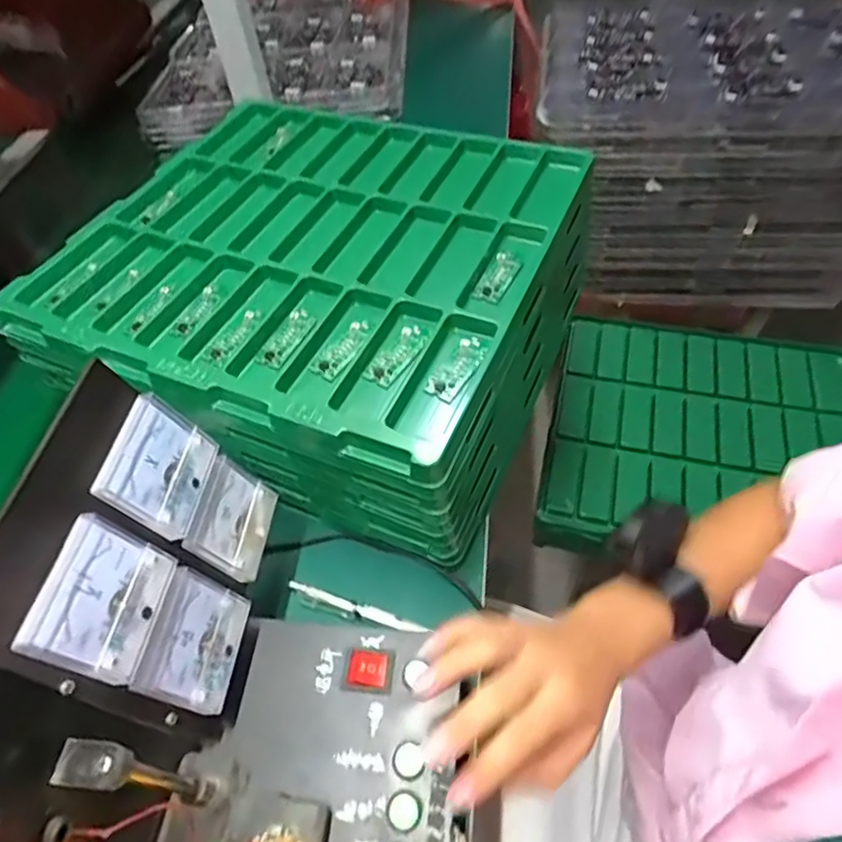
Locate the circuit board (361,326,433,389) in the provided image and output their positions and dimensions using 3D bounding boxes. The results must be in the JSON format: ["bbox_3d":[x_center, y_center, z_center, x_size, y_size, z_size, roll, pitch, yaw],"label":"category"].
[{"bbox_3d":[-0.016,-0.049,0.413,0.024,0.004,0.060,28,60,23],"label":"circuit board"}]

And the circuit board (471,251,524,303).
[{"bbox_3d":[0.061,-0.113,0.453,0.025,0.004,0.055,21,58,19],"label":"circuit board"}]

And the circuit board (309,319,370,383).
[{"bbox_3d":[-0.058,-0.053,0.420,0.023,0.004,0.057,23,58,20],"label":"circuit board"}]

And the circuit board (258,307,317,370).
[{"bbox_3d":[-0.100,-0.062,0.431,0.025,0.004,0.058,11,57,19],"label":"circuit board"}]

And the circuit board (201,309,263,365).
[{"bbox_3d":[-0.143,-0.064,0.439,0.018,0.009,0.058,21,58,19],"label":"circuit board"}]

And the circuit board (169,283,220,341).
[{"bbox_3d":[-0.178,-0.089,0.458,0.015,0.005,0.063,10,55,12],"label":"circuit board"}]

